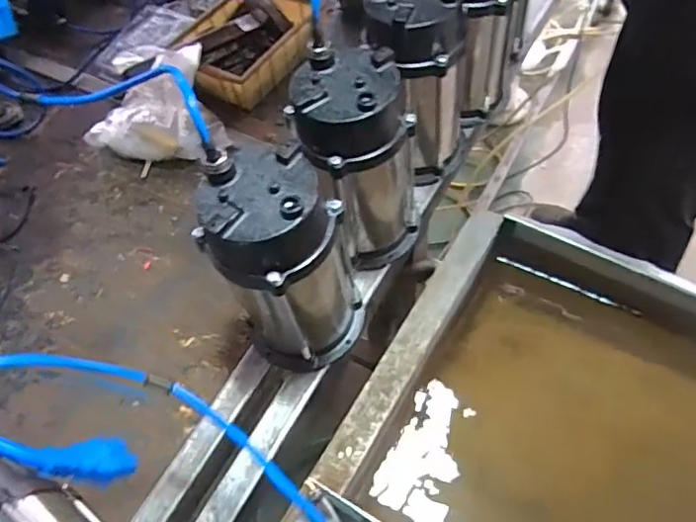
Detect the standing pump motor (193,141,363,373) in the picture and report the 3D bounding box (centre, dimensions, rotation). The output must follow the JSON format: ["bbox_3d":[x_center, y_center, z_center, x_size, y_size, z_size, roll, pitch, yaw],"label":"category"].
[{"bbox_3d":[-0.062,0.013,0.586,0.127,0.264,0.112,22,61,18],"label":"standing pump motor"}]

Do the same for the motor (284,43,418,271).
[{"bbox_3d":[0.022,-0.102,0.642,0.137,0.255,0.108,-12,57,-3],"label":"motor"}]

